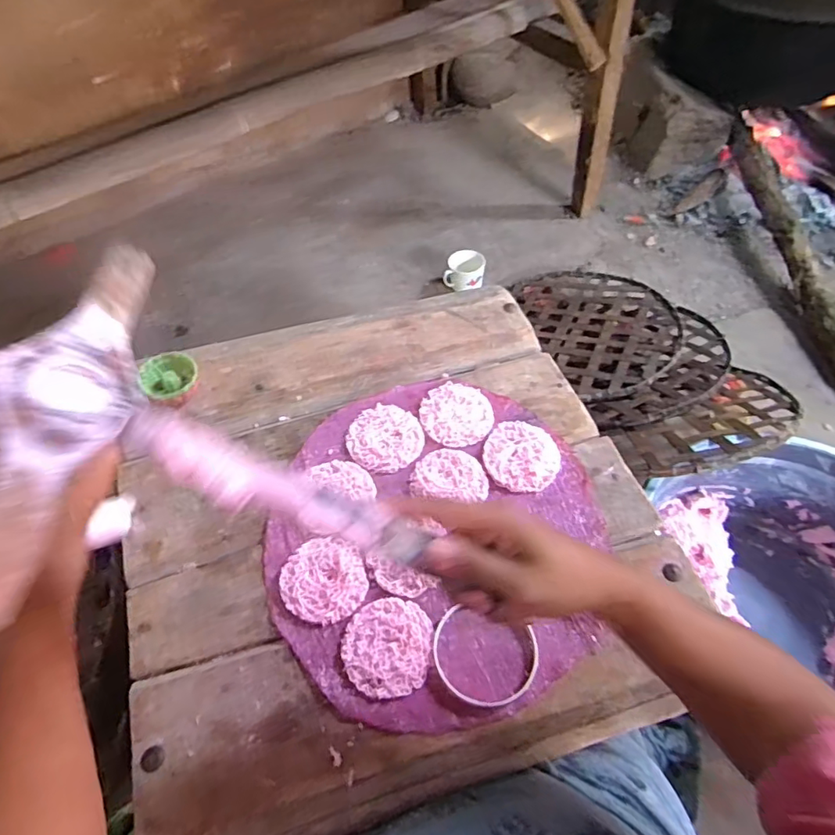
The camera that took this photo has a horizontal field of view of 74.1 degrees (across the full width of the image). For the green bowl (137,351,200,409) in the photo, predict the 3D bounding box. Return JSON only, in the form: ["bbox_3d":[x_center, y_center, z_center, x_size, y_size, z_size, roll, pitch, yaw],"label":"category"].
[{"bbox_3d":[-0.275,-0.038,0.622,0.060,0.034,0.066,-1,55,1],"label":"green bowl"}]

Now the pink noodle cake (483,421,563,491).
[{"bbox_3d":[0.111,0.041,0.590,0.079,0.012,0.078,-1,55,1],"label":"pink noodle cake"}]

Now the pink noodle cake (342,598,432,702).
[{"bbox_3d":[-0.026,0.198,0.479,0.076,0.007,0.078,-1,55,1],"label":"pink noodle cake"}]

